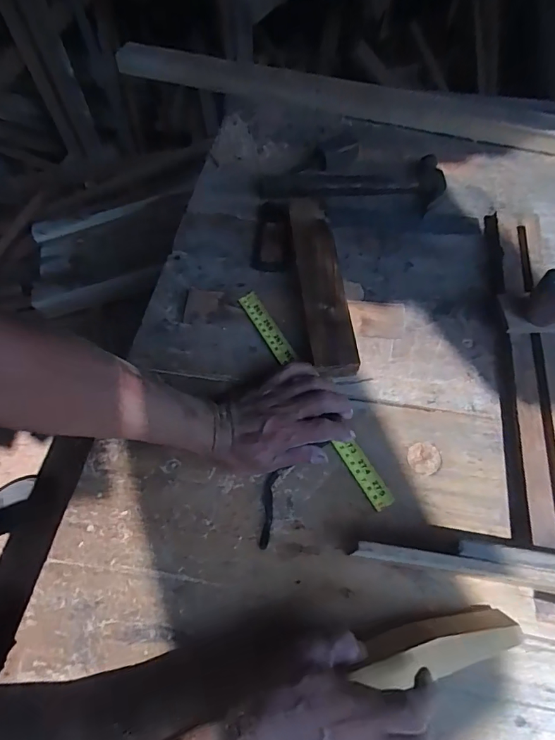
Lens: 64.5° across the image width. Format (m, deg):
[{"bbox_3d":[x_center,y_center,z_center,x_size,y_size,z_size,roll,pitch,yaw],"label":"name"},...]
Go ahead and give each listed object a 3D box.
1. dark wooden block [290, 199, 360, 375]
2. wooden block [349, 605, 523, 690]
[{"bbox_3d":[0.051,-0.109,0.537,0.055,0.042,0.251,-7,62,-3],"label":"dark wooden block"},{"bbox_3d":[0.128,0.226,0.359,0.139,0.033,0.037,-8,62,-13],"label":"wooden block"}]

